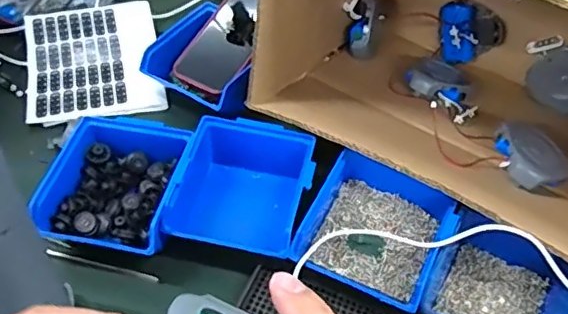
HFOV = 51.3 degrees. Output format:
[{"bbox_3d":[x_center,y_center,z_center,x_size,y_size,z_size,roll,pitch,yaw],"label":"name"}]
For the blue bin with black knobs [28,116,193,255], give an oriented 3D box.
[{"bbox_3d":[-0.155,0.025,0.571,0.116,0.060,0.149,8,48,5],"label":"blue bin with black knobs"}]

